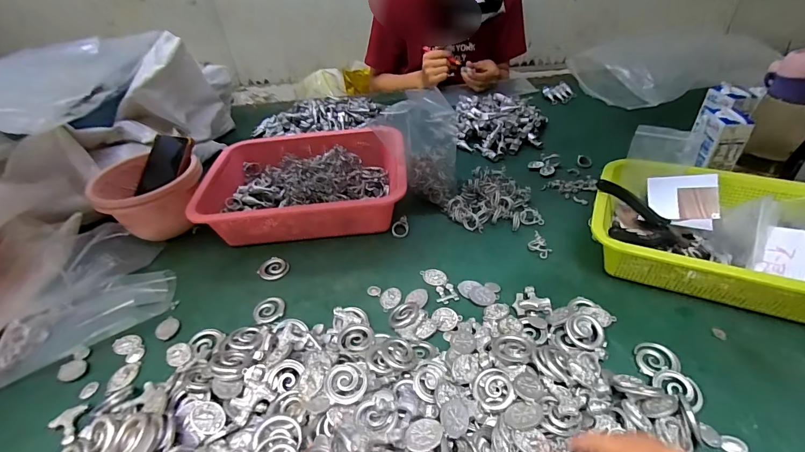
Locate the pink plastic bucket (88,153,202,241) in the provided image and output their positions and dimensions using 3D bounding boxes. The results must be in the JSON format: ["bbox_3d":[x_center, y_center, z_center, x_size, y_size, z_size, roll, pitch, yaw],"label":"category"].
[{"bbox_3d":[-0.379,-0.050,0.592,0.148,0.080,0.161,-3,40,3],"label":"pink plastic bucket"}]

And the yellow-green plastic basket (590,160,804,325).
[{"bbox_3d":[0.369,0.009,0.455,0.267,0.079,0.187,13,42,23],"label":"yellow-green plastic basket"}]

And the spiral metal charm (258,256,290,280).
[{"bbox_3d":[-0.176,0.058,0.531,0.034,0.005,0.039,13,42,23],"label":"spiral metal charm"}]

